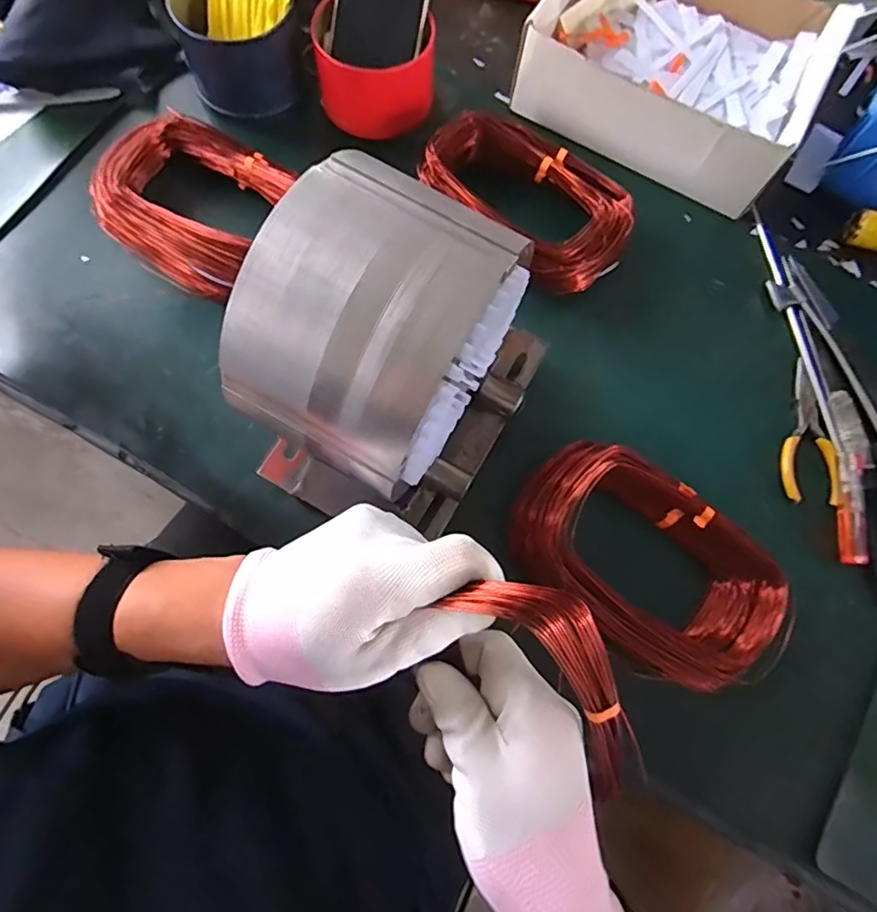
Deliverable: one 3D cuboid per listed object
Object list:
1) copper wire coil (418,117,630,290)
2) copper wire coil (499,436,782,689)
[{"bbox_3d":[0.078,-0.219,0.460,0.174,0.034,0.106,43,77,9],"label":"copper wire coil"},{"bbox_3d":[0.147,0.075,0.391,0.190,0.052,0.117,36,78,7],"label":"copper wire coil"}]

